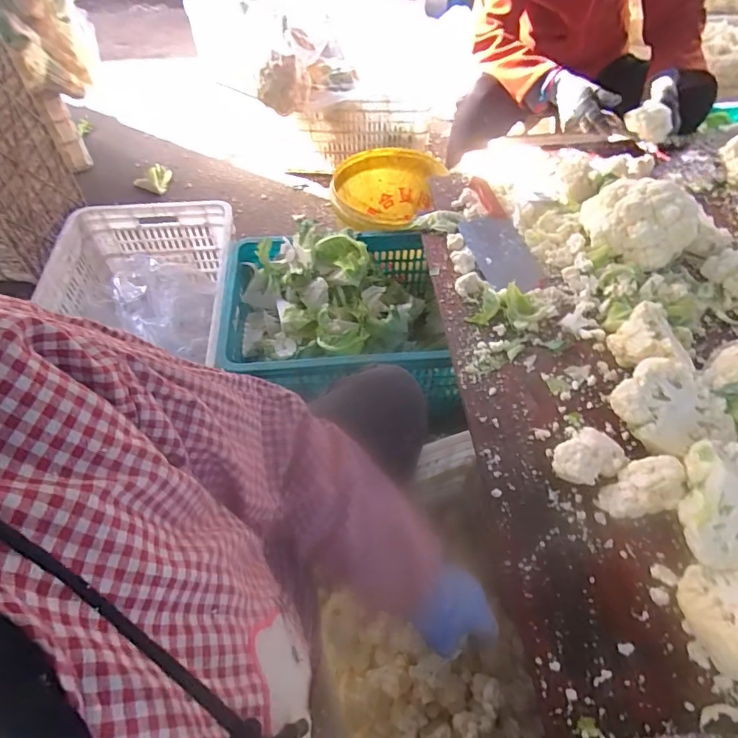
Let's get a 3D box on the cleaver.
[{"bbox_3d":[0.217,-0.243,0.860,0.097,0.027,0.295,-14,55,-7],"label":"cleaver"}]

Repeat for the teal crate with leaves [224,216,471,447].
[{"bbox_3d":[-0.059,-0.101,0.980,0.426,0.217,0.360,-1,54,-1],"label":"teal crate with leaves"}]

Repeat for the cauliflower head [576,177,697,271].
[{"bbox_3d":[0.432,-0.236,0.777,0.170,0.111,0.114,25,57,17],"label":"cauliflower head"}]

